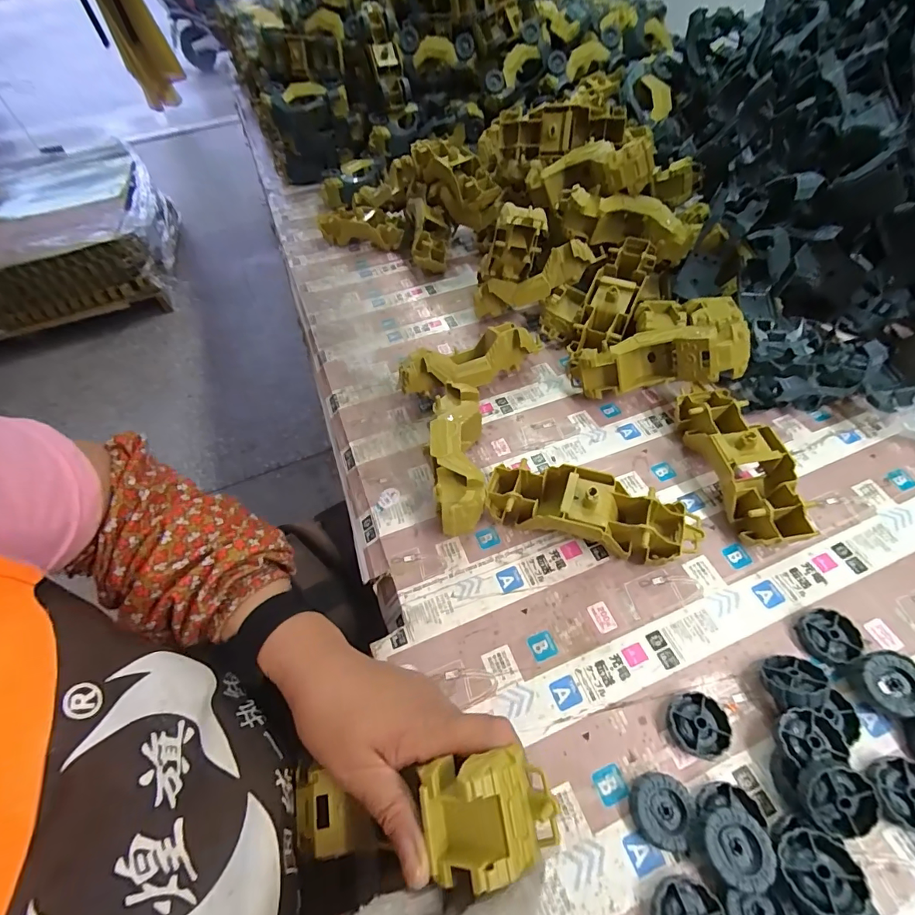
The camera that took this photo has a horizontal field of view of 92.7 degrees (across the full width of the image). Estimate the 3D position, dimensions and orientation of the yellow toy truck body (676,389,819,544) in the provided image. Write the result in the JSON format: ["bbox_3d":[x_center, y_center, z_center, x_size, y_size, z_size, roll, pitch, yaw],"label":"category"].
[{"bbox_3d":[0.259,0.004,0.406,0.061,0.057,0.165,-5,52,2],"label":"yellow toy truck body"}]

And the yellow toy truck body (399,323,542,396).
[{"bbox_3d":[0.016,-0.110,0.518,0.172,0.061,0.058,-25,54,-13],"label":"yellow toy truck body"}]

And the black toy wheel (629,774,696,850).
[{"bbox_3d":[0.133,0.227,0.281,0.036,0.014,0.037,-3,52,4],"label":"black toy wheel"}]

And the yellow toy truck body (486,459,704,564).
[{"bbox_3d":[0.114,0.050,0.387,0.177,0.051,0.057,15,56,17],"label":"yellow toy truck body"}]

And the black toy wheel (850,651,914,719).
[{"bbox_3d":[0.302,0.160,0.306,0.040,0.025,0.039,-3,52,4],"label":"black toy wheel"}]

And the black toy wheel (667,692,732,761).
[{"bbox_3d":[0.169,0.189,0.307,0.038,0.012,0.039,-3,52,4],"label":"black toy wheel"}]

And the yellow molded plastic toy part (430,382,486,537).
[{"bbox_3d":[0.001,-0.002,0.430,0.046,0.061,0.157,-4,52,3],"label":"yellow molded plastic toy part"}]

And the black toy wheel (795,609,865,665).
[{"bbox_3d":[0.282,0.137,0.331,0.038,0.013,0.038,-3,52,4],"label":"black toy wheel"}]

